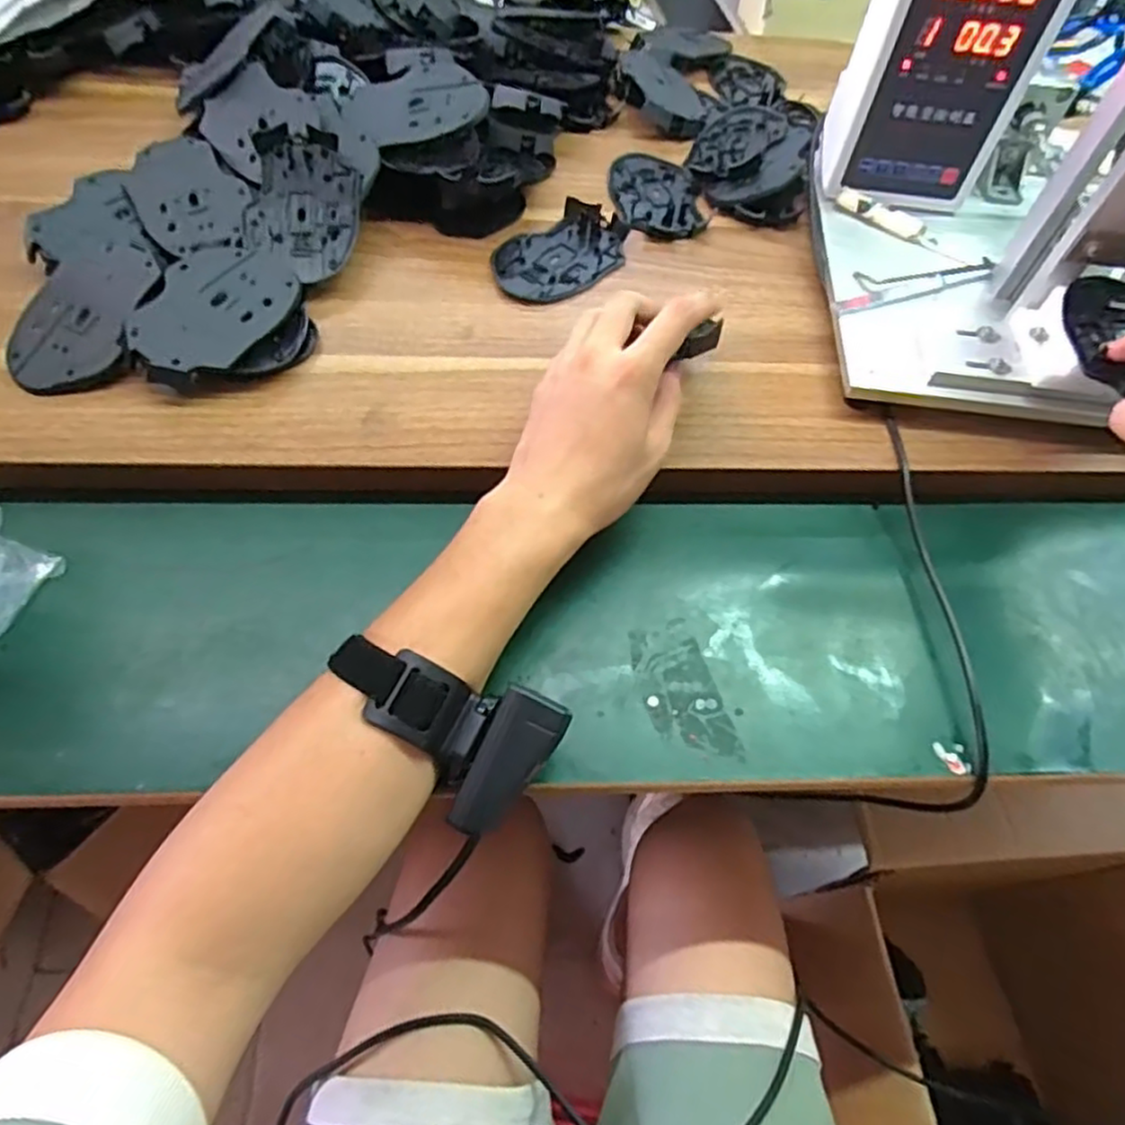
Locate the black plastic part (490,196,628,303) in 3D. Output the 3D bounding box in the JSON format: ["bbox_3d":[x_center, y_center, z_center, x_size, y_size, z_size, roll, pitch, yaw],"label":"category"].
[{"bbox_3d":[0.002,-0.234,0.528,0.117,0.012,0.074,-38,69,-23],"label":"black plastic part"}]

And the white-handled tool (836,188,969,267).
[{"bbox_3d":[0.255,-0.253,0.527,0.105,0.013,0.020,38,63,17],"label":"white-handled tool"}]

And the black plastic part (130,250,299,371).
[{"bbox_3d":[-0.217,-0.160,0.440,0.076,0.009,0.109,15,59,5],"label":"black plastic part"}]

